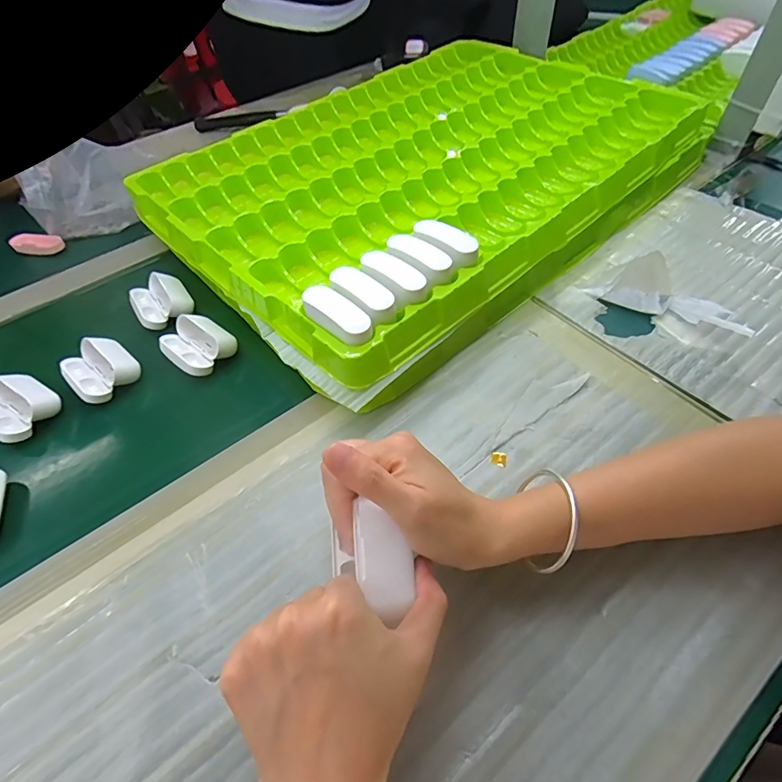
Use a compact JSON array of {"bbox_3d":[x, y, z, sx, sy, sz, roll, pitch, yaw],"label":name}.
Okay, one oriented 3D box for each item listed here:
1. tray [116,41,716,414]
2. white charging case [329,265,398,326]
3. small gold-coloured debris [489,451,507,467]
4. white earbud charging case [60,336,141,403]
[{"bbox_3d":[0.052,-0.267,0.533,0.573,0.077,0.395,-38,58,-22],"label":"tray"},{"bbox_3d":[-0.022,-0.069,0.357,0.029,0.034,0.064,-39,58,-23],"label":"white charging case"},{"bbox_3d":[0.080,0.051,0.336,0.012,0.004,0.012,-5,56,7],"label":"small gold-coloured debris"},{"bbox_3d":[-0.263,-0.022,0.405,0.057,0.024,0.053,32,61,26],"label":"white earbud charging case"}]

